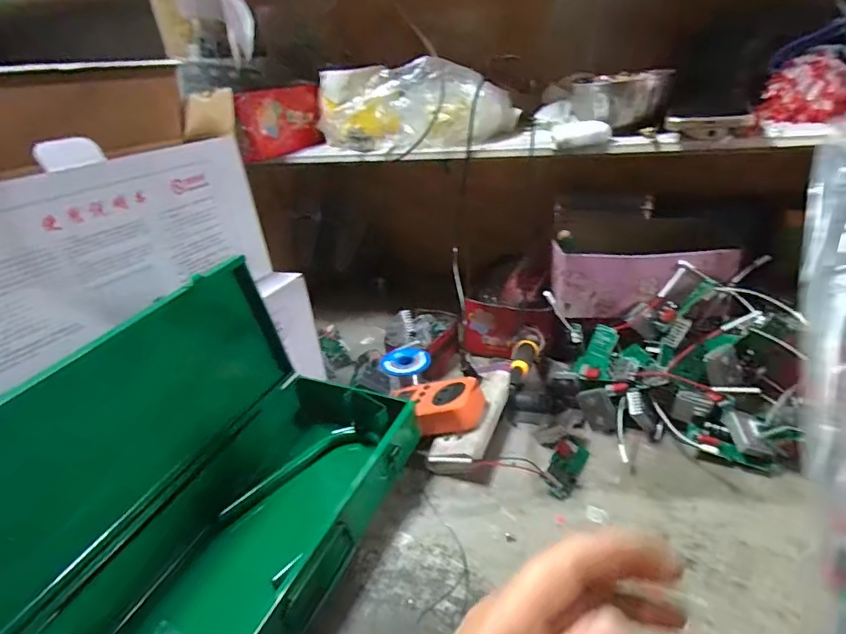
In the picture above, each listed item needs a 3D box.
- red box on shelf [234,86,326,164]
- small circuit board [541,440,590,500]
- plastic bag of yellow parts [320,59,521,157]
[{"bbox_3d":[-0.212,-0.292,0.723,0.029,0.087,0.162,6,30,24],"label":"red box on shelf"},{"bbox_3d":[0.149,0.155,0.501,0.030,0.021,0.074,9,31,29],"label":"small circuit board"},{"bbox_3d":[-0.008,-0.267,0.619,0.253,0.099,0.074,-4,27,7],"label":"plastic bag of yellow parts"}]

